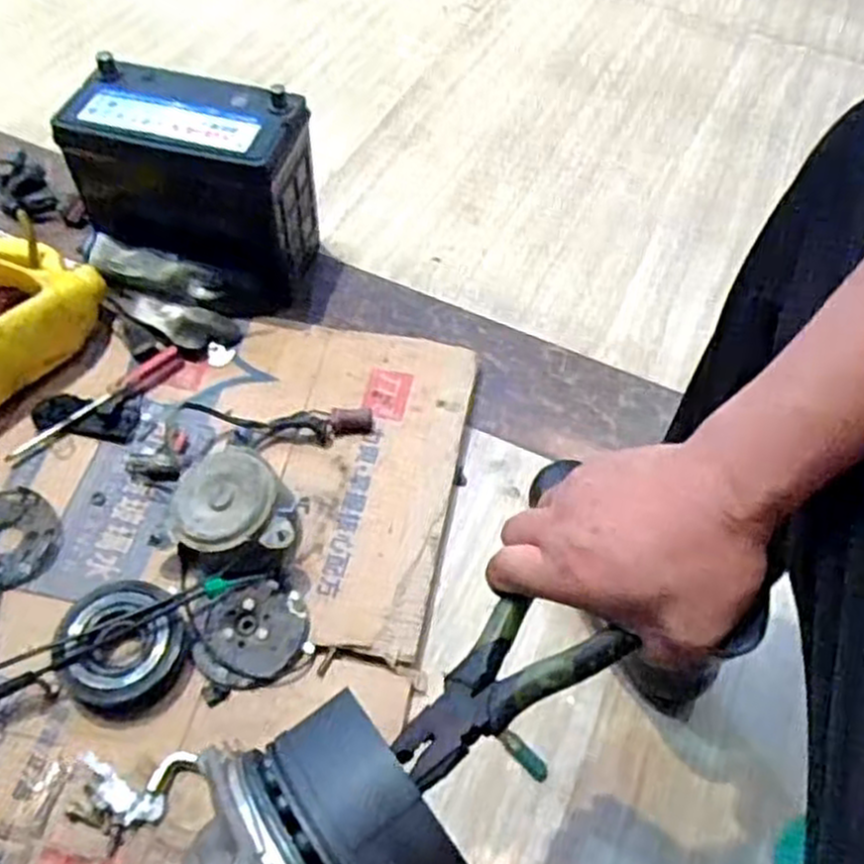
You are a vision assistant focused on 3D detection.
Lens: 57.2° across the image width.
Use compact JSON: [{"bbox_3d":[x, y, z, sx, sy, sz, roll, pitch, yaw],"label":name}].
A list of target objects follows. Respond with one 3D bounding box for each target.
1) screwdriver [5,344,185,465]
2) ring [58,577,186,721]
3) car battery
[{"bbox_3d":[-0.342,-0.027,0.816,0.027,0.022,0.194,37,61,20],"label":"screwdriver"},{"bbox_3d":[-0.265,0.181,0.673,0.108,0.040,0.105,24,57,13],"label":"ring"},{"bbox_3d":[-0.263,-0.274,0.887,0.247,0.204,0.111,13,55,5],"label":"car battery"}]

